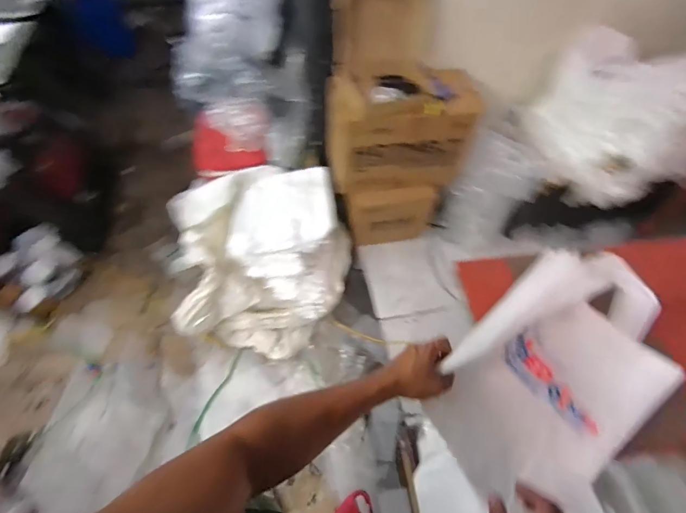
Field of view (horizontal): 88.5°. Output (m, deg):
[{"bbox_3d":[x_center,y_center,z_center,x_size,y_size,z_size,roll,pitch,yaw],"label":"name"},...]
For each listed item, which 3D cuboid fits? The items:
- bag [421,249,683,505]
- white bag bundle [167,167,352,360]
[{"bbox_3d":[0.412,0.162,0.624,0.466,0.132,0.284,-38,68,-22],"label":"bag"},{"bbox_3d":[-0.355,-0.019,1.582,0.771,0.289,0.873,-13,61,-11],"label":"white bag bundle"}]

